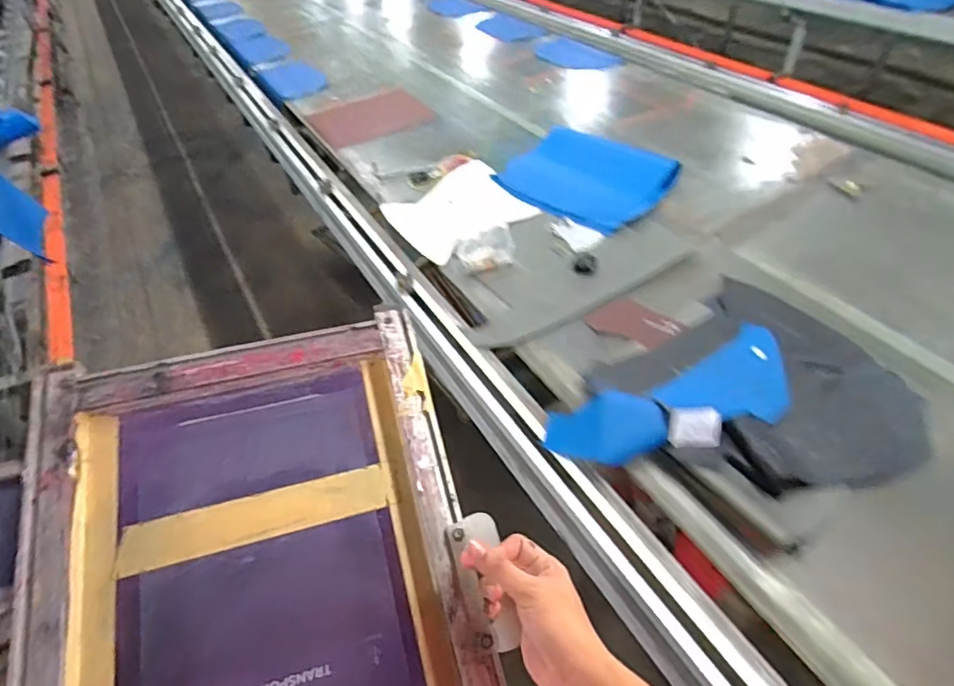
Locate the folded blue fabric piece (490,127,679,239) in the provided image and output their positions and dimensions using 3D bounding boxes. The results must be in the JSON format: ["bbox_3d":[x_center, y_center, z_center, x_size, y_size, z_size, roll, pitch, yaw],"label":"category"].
[{"bbox_3d":[0.291,-0.447,1.374,0.405,0.051,0.367,32,56,27],"label":"folded blue fabric piece"}]

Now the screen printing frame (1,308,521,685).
[{"bbox_3d":[-0.195,0.242,0.490,0.389,0.039,0.544,-12,65,-12],"label":"screen printing frame"}]

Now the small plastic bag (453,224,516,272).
[{"bbox_3d":[0.017,-0.216,1.169,0.126,0.069,0.094,3,48,4],"label":"small plastic bag"}]

